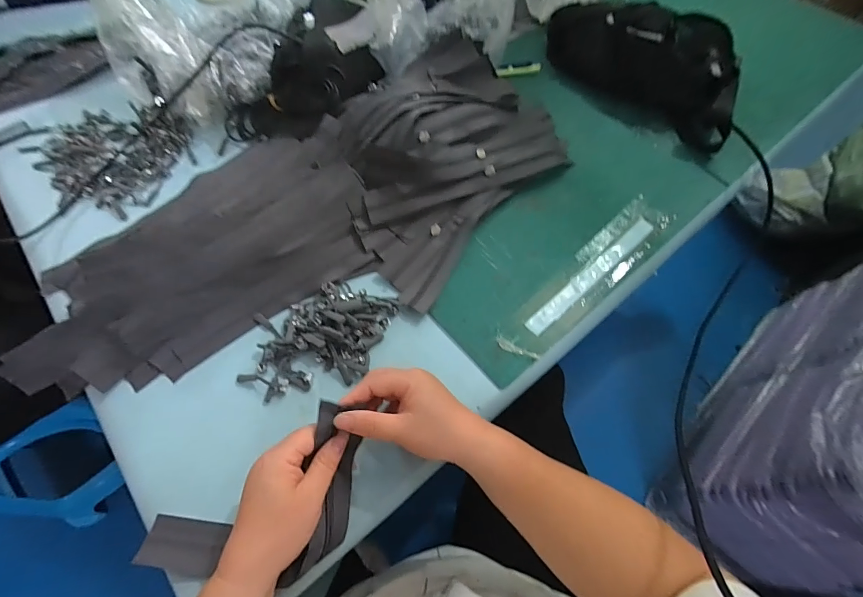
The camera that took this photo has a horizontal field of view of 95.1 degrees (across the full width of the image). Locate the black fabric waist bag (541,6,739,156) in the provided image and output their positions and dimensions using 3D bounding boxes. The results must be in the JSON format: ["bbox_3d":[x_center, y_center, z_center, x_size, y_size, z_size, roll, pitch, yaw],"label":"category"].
[{"bbox_3d":[0.318,-0.348,0.582,0.121,0.087,0.312,-40,71,-18],"label":"black fabric waist bag"}]

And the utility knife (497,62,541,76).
[{"bbox_3d":[0.136,-0.357,0.619,0.073,0.012,0.020,-9,65,-5],"label":"utility knife"}]

